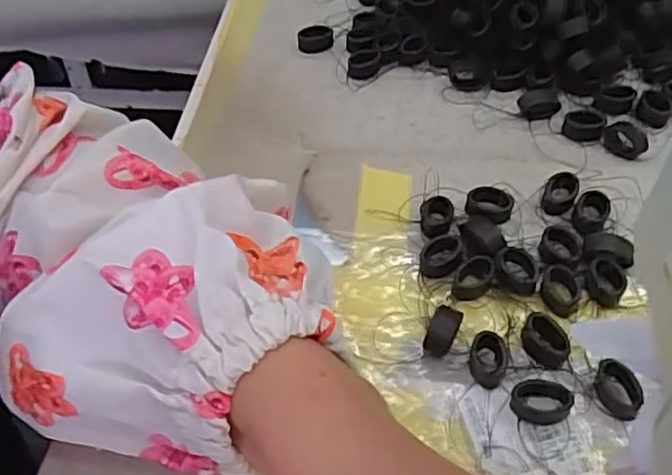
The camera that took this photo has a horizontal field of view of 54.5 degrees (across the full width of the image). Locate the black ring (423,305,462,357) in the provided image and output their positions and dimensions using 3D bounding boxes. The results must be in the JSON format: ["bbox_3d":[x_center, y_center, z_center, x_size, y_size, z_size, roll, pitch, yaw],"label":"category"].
[{"bbox_3d":[0.043,0.038,0.262,0.011,0.006,0.021,19,55,19],"label":"black ring"}]

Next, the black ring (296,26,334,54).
[{"bbox_3d":[-0.013,-0.121,0.394,0.021,0.009,0.021,-2,51,3],"label":"black ring"}]

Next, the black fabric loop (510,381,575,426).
[{"bbox_3d":[0.076,0.061,0.242,0.021,0.006,0.015,5,52,9],"label":"black fabric loop"}]

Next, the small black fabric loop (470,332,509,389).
[{"bbox_3d":[0.059,0.047,0.253,0.014,0.007,0.021,3,52,7],"label":"small black fabric loop"}]

